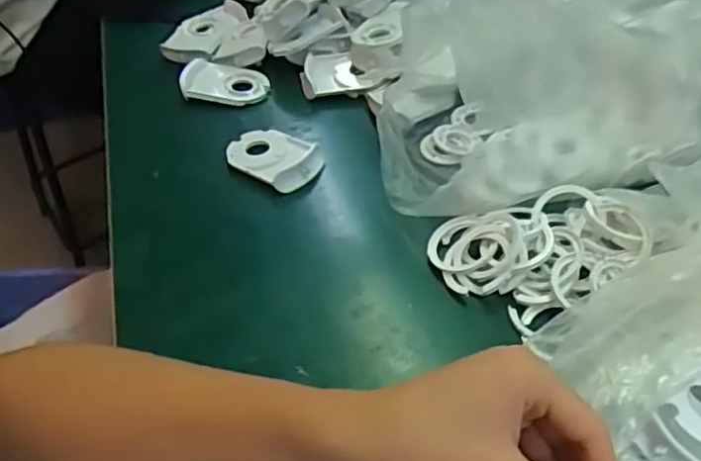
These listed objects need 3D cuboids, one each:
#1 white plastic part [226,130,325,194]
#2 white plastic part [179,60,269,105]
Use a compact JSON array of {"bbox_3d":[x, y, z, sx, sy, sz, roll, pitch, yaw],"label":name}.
[{"bbox_3d":[-0.066,-0.063,0.564,0.082,0.015,0.059,26,52,27],"label":"white plastic part"},{"bbox_3d":[-0.125,-0.146,0.647,0.088,0.020,0.050,9,46,13],"label":"white plastic part"}]

